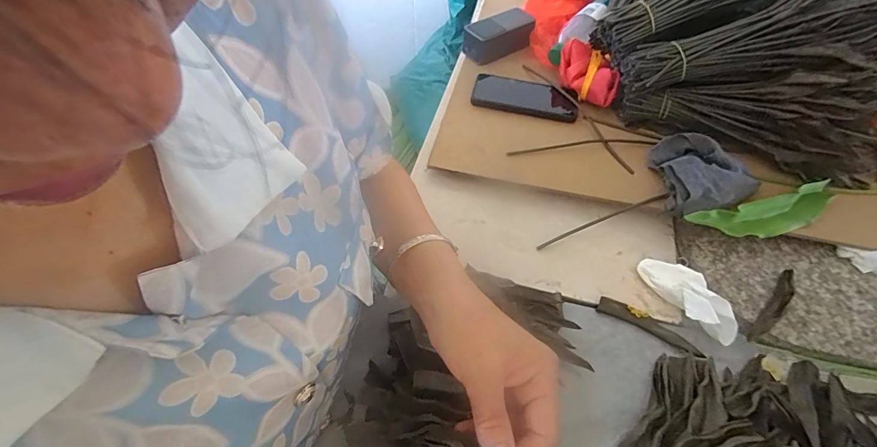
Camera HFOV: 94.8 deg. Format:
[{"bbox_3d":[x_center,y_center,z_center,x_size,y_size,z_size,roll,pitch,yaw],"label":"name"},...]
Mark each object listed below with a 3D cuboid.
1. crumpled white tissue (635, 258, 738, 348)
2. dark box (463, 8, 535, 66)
[{"bbox_3d":[0.280,0.080,0.448,0.051,0.036,0.110,-16,58,-14],"label":"crumpled white tissue"},{"bbox_3d":[0.107,-0.325,0.695,0.128,0.046,0.055,-27,62,-20],"label":"dark box"}]

